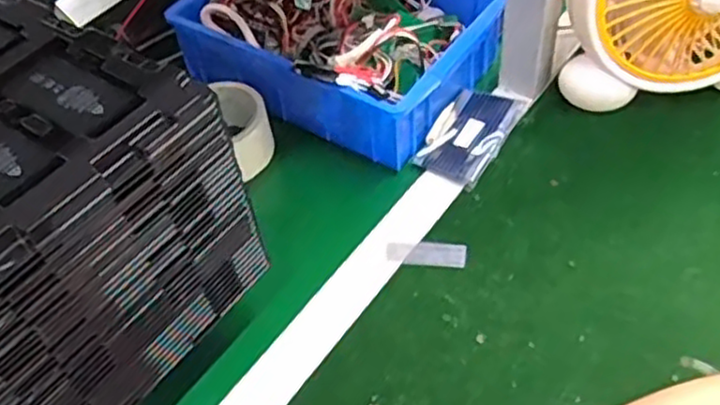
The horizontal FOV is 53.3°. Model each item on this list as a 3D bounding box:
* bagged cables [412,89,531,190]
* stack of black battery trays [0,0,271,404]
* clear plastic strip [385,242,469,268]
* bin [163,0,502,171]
[{"bbox_3d":[0.102,-0.068,0.683,0.072,0.017,0.112,25,55,25],"label":"bagged cables"},{"bbox_3d":[-0.244,0.002,0.477,0.271,0.159,0.213,27,56,26],"label":"stack of black battery trays"},{"bbox_3d":[0.055,0.042,0.602,0.068,0.004,0.024,6,50,12],"label":"clear plastic strip"},{"bbox_3d":[-0.028,-0.186,0.745,0.314,0.099,0.224,26,56,26],"label":"bin"}]

